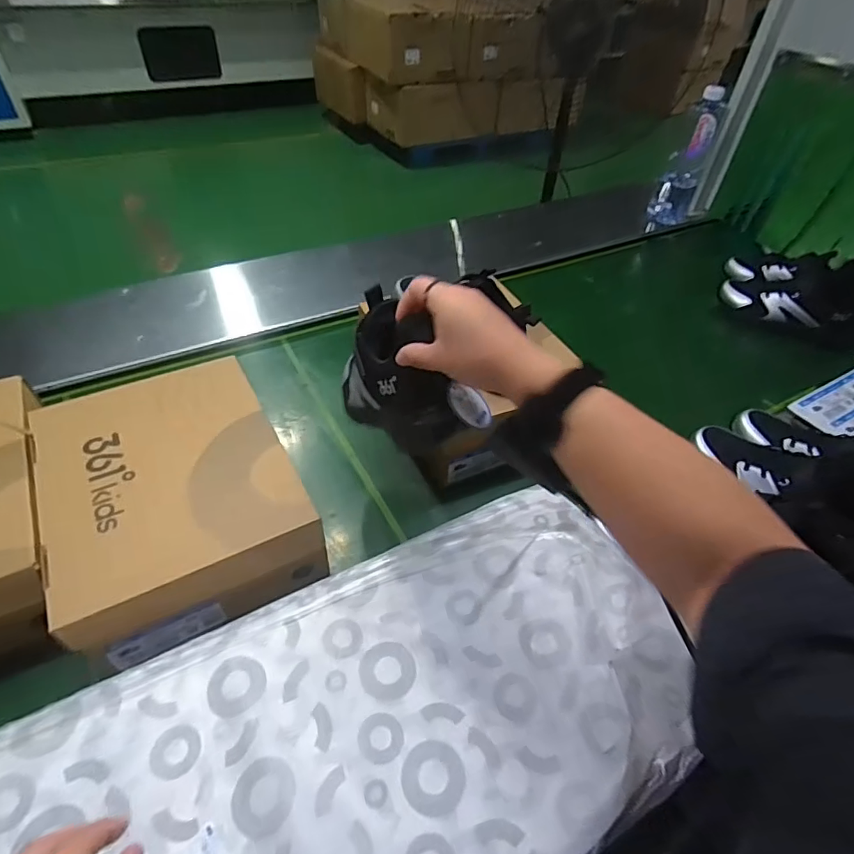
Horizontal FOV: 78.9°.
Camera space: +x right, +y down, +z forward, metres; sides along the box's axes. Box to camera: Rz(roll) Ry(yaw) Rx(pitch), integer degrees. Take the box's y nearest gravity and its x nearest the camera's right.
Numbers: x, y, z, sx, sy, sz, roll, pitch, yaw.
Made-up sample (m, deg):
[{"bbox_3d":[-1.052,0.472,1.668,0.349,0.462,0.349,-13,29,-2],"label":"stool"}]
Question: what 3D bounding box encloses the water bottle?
[{"bbox_3d":[0.560,-0.562,1.113,0.085,0.292,0.068,-33,56,-30],"label":"water bottle"}]

